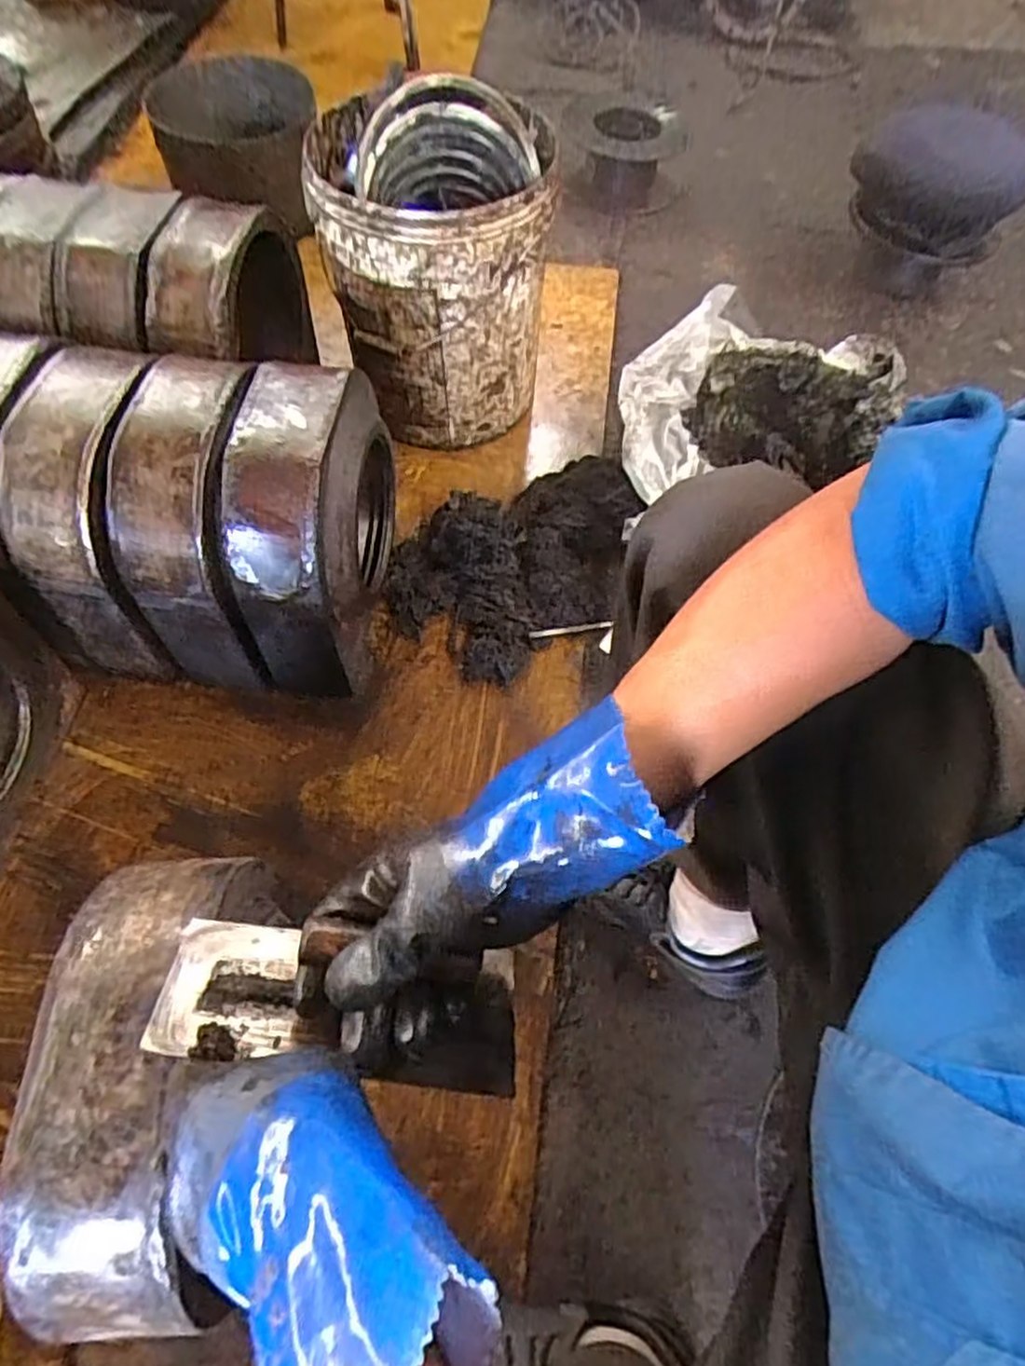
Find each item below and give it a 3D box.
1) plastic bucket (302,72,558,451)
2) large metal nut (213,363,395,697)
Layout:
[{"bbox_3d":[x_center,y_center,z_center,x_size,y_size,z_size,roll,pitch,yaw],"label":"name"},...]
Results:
[{"bbox_3d":[-0.100,-0.545,0.989,0.293,0.399,0.266,1,62,0],"label":"plastic bucket"},{"bbox_3d":[-0.211,-0.159,0.816,0.119,0.303,0.254,5,62,3],"label":"large metal nut"}]

